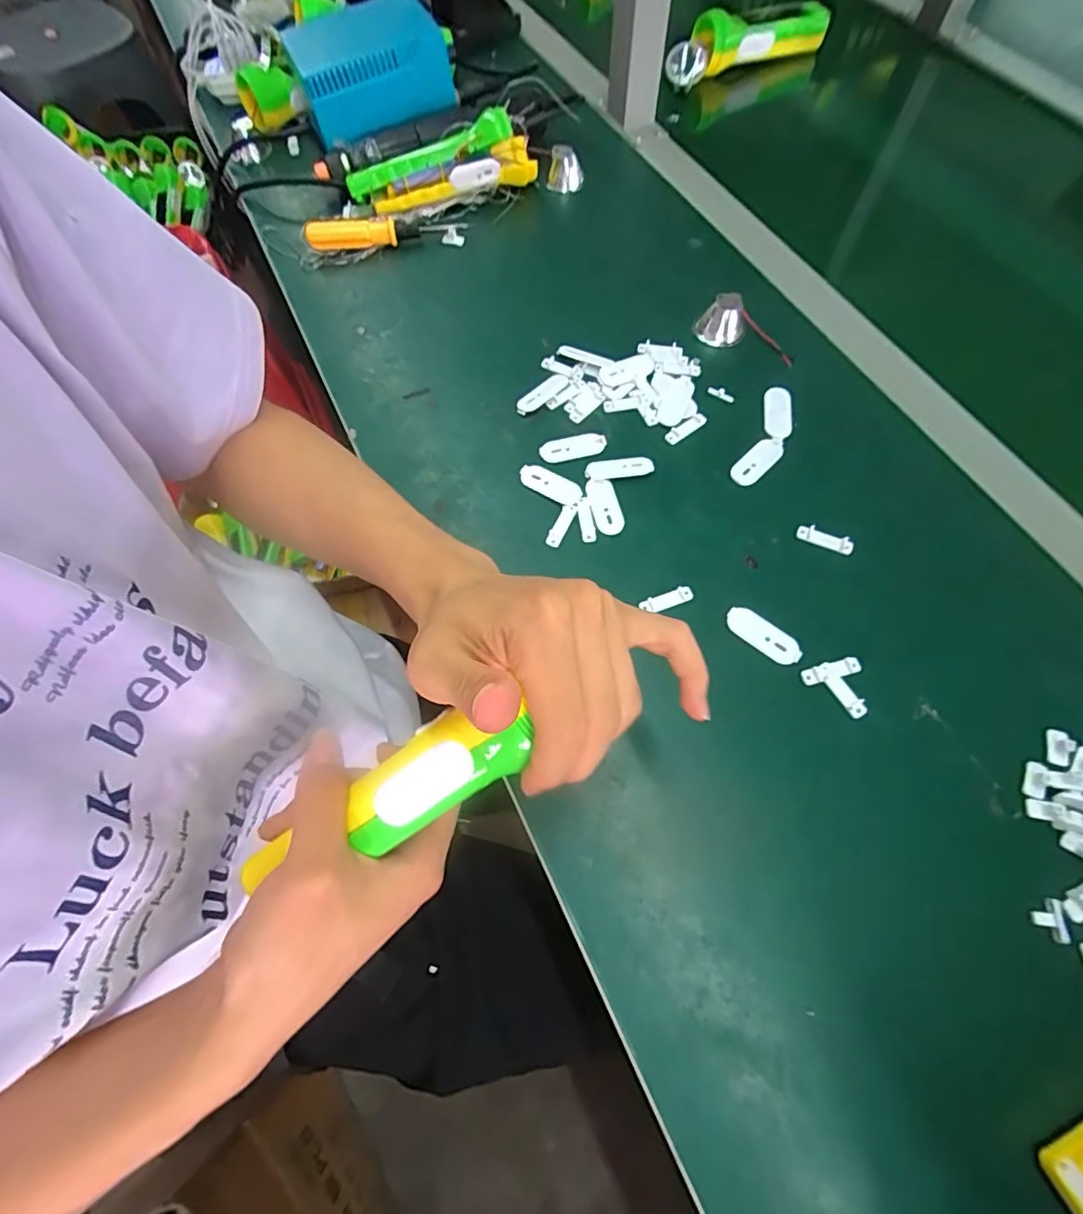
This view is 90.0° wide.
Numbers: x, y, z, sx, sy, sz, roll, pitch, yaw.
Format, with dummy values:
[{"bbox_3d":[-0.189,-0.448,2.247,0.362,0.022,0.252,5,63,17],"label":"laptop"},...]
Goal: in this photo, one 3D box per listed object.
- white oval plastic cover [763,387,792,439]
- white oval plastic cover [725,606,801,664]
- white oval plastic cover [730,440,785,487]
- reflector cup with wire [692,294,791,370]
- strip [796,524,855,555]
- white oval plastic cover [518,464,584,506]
[{"bbox_3d":[0.184,-0.150,0.420,0.021,0.004,0.047,6,66,5],"label":"white oval plastic cover"},{"bbox_3d":[0.144,0.019,0.351,0.050,0.006,0.019,35,72,17],"label":"white oval plastic cover"},{"bbox_3d":[0.161,-0.109,0.401,0.049,0.005,0.018,-40,70,-14],"label":"white oval plastic cover"},{"bbox_3d":[0.168,-0.231,0.442,0.082,0.027,0.037,18,68,11],"label":"reflector cup with wire"},{"bbox_3d":[0.197,-0.048,0.376,0.037,0.004,0.011,23,69,13],"label":"strip"},{"bbox_3d":[0.008,-0.091,0.400,0.049,0.005,0.021,32,71,16],"label":"white oval plastic cover"}]

